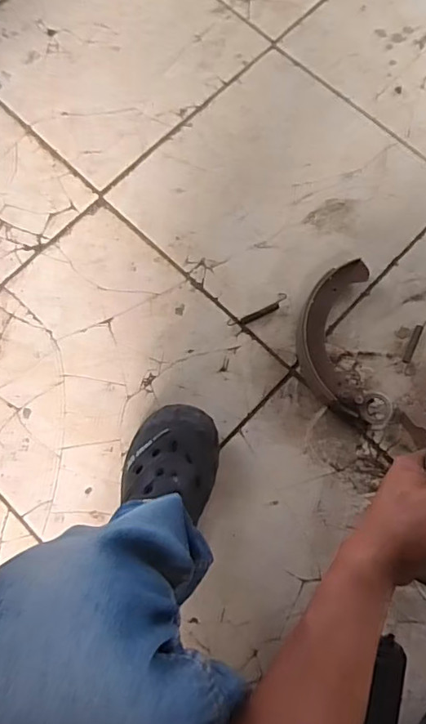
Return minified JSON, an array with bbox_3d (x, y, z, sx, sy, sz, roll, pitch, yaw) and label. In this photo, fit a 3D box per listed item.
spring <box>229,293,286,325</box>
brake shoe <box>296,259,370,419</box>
[{"bbox_3d":[0.069,-0.074,0.765,0.092,0.005,0.018,-27,78,-5],"label":"spring"},{"bbox_3d":[0.169,-0.039,0.736,0.091,0.035,0.220,6,78,3],"label":"brake shoe"}]

